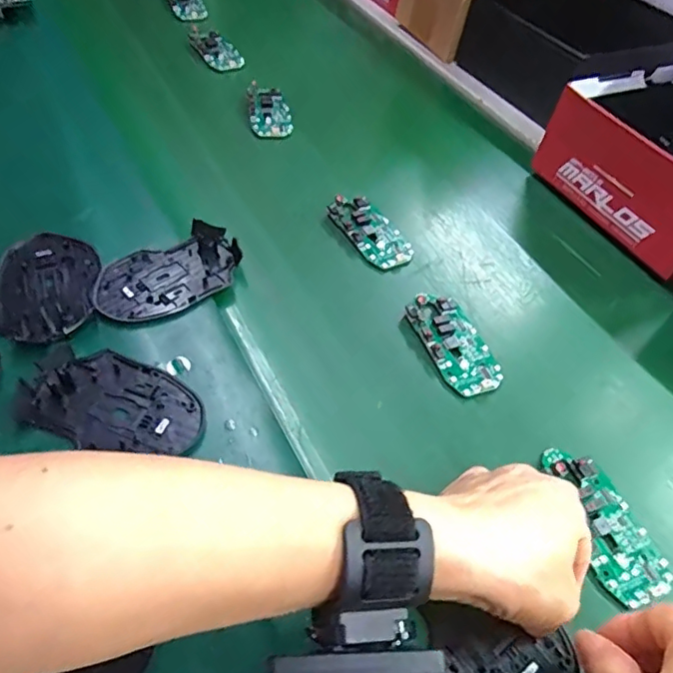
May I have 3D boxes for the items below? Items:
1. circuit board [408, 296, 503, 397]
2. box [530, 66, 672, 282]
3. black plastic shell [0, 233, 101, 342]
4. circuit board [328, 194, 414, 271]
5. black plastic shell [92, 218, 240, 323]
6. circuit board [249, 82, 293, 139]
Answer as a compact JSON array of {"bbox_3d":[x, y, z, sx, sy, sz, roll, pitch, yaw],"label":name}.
[{"bbox_3d":[0.090,0.005,0.422,0.045,0.011,0.090,-16,55,-17],"label":"circuit board"},{"bbox_3d":[0.357,-0.182,0.548,0.263,0.083,0.204,-22,57,-21],"label":"box"},{"bbox_3d":[-0.219,-0.038,0.420,0.070,0.010,0.106,-9,53,-12],"label":"black plastic shell"},{"bbox_3d":[0.032,-0.094,0.494,0.047,0.015,0.085,-27,59,-24],"label":"circuit board"},{"bbox_3d":[-0.129,-0.051,0.432,0.112,0.013,0.066,-29,60,-25],"label":"black plastic shell"},{"bbox_3d":[-0.073,-0.245,0.605,0.044,0.017,0.082,-5,53,-9],"label":"circuit board"}]

